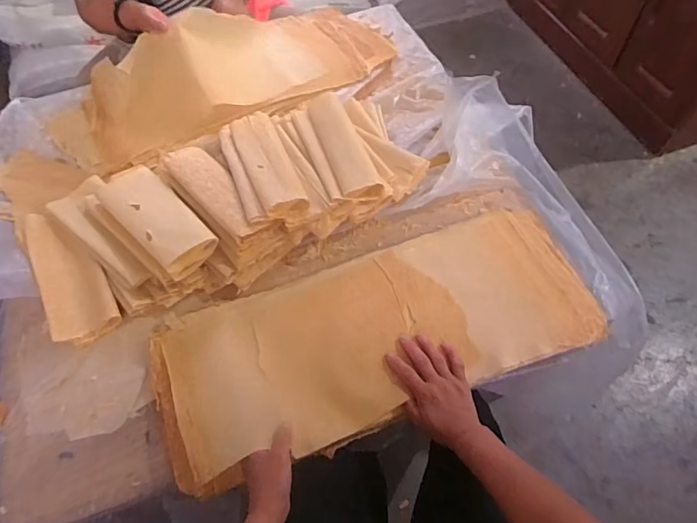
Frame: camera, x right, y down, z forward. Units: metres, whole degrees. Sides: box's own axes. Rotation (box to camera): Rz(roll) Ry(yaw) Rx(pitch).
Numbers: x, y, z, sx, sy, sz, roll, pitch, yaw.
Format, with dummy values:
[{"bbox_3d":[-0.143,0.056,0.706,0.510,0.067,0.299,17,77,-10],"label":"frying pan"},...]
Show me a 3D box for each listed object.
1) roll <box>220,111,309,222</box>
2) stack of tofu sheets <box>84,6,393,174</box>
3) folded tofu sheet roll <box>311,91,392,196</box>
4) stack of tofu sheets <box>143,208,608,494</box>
[{"bbox_3d":[-0.166,-0.186,0.862,0.114,0.032,0.279,-20,60,-7],"label":"roll"},{"bbox_3d":[-0.261,-0.457,1.071,0.719,0.139,0.316,-30,62,-13],"label":"stack of tofu sheets"},{"bbox_3d":[-0.014,-0.242,0.917,0.091,0.038,0.298,-20,60,-7],"label":"folded tofu sheet roll"},{"bbox_3d":[0.054,0.104,0.753,0.711,0.051,0.287,-19,55,-11],"label":"stack of tofu sheets"}]

